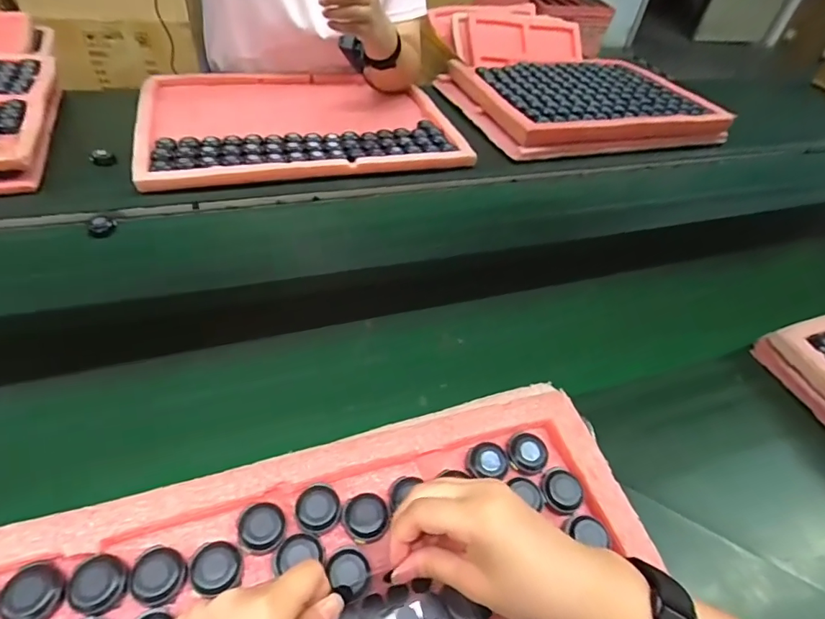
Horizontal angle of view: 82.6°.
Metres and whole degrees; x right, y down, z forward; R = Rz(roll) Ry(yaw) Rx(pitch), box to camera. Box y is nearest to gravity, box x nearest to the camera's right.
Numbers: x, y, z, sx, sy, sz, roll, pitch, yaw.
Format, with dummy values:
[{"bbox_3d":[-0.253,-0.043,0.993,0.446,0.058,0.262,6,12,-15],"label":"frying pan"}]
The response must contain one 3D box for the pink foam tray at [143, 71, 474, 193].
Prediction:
[{"bbox_3d":[-0.191,-0.326,0.809,0.502,0.035,0.368,-12,50,-17],"label":"pink foam tray"}]

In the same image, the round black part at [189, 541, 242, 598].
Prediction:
[{"bbox_3d":[-0.116,0.152,0.277,0.027,0.011,0.025,3,48,-4],"label":"round black part"}]

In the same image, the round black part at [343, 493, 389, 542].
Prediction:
[{"bbox_3d":[-0.031,0.135,0.306,0.028,0.010,0.027,3,48,-4],"label":"round black part"}]

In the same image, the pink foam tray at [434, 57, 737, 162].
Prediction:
[{"bbox_3d":[0.357,-0.441,0.980,0.506,0.062,0.393,-9,50,-15],"label":"pink foam tray"}]

